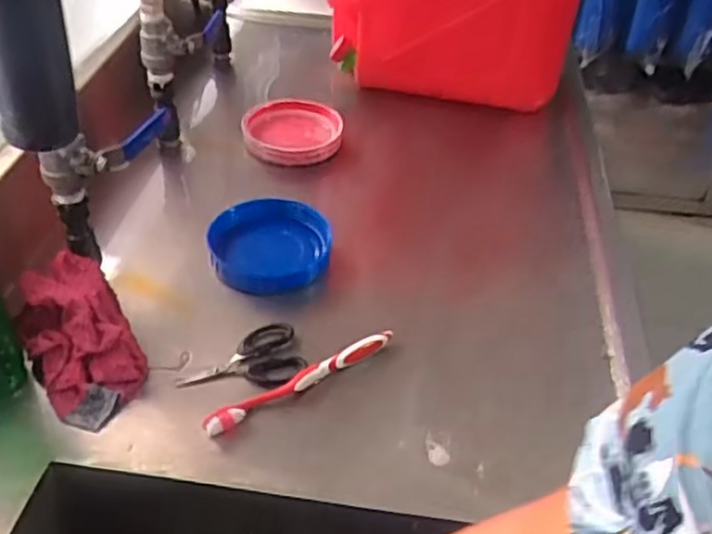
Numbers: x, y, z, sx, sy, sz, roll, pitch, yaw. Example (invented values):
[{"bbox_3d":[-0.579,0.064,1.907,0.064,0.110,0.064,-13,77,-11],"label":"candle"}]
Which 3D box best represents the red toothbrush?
[{"bbox_3d":[-0.043,0.096,0.613,0.181,0.017,0.018,-22,47,-27],"label":"red toothbrush"}]

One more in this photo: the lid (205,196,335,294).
[{"bbox_3d":[-0.089,-0.021,0.742,0.118,0.039,0.114,2,40,-1],"label":"lid"}]

